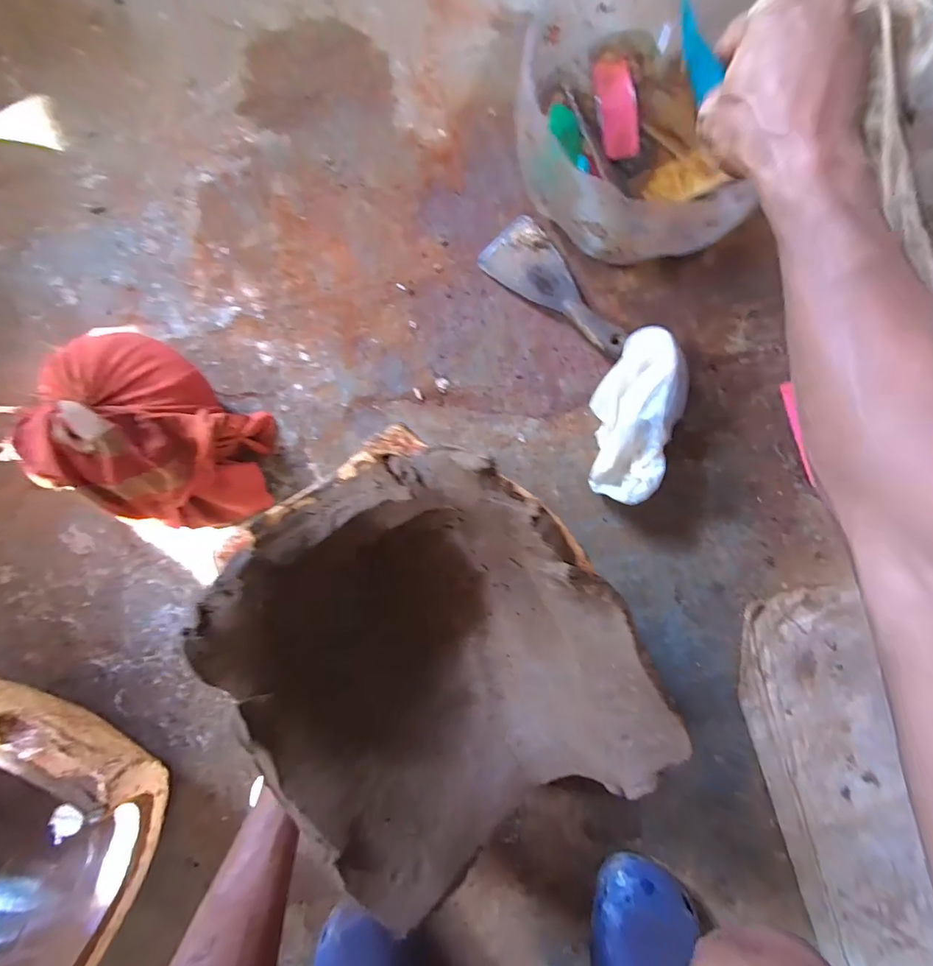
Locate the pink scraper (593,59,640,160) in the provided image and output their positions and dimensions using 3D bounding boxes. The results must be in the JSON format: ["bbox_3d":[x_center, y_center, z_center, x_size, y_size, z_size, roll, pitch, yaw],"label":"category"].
[{"bbox_3d":[0.151,-0.378,0.451,0.036,0.014,0.096,-11,91,1],"label":"pink scraper"}]

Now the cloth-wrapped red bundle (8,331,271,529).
[{"bbox_3d":[-0.312,-0.041,0.439,0.212,0.120,0.165,30,92,0],"label":"cloth-wrapped red bundle"}]

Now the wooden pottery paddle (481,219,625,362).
[{"bbox_3d":[0.101,-0.207,0.468,0.177,0.026,0.066,40,92,0],"label":"wooden pottery paddle"}]

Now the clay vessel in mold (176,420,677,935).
[{"bbox_3d":[-0.027,0.136,0.373,0.269,0.156,0.331,-36,89,1],"label":"clay vessel in mold"}]

